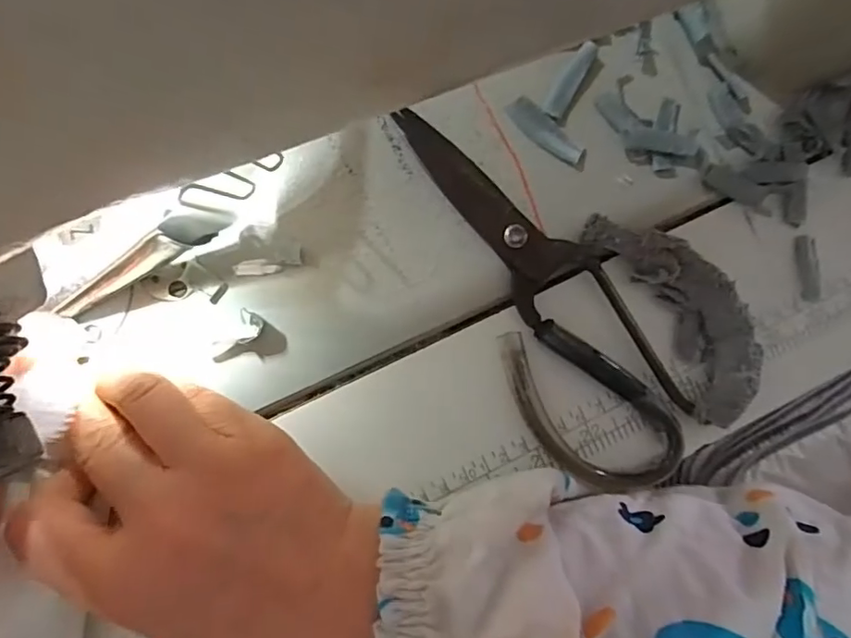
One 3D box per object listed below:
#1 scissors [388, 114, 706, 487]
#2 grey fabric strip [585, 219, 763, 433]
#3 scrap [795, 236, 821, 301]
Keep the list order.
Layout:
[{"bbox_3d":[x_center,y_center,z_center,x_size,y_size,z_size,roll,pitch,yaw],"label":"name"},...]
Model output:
[{"bbox_3d":[0.054,-0.013,0.249,0.078,0.011,0.191,-27,89,-7],"label":"scissors"},{"bbox_3d":[0.117,-0.007,0.251,0.043,0.018,0.106,-33,90,-7],"label":"grey fabric strip"},{"bbox_3d":[0.186,-0.025,0.267,0.009,0.004,0.032,-5,87,-6],"label":"scrap"}]

